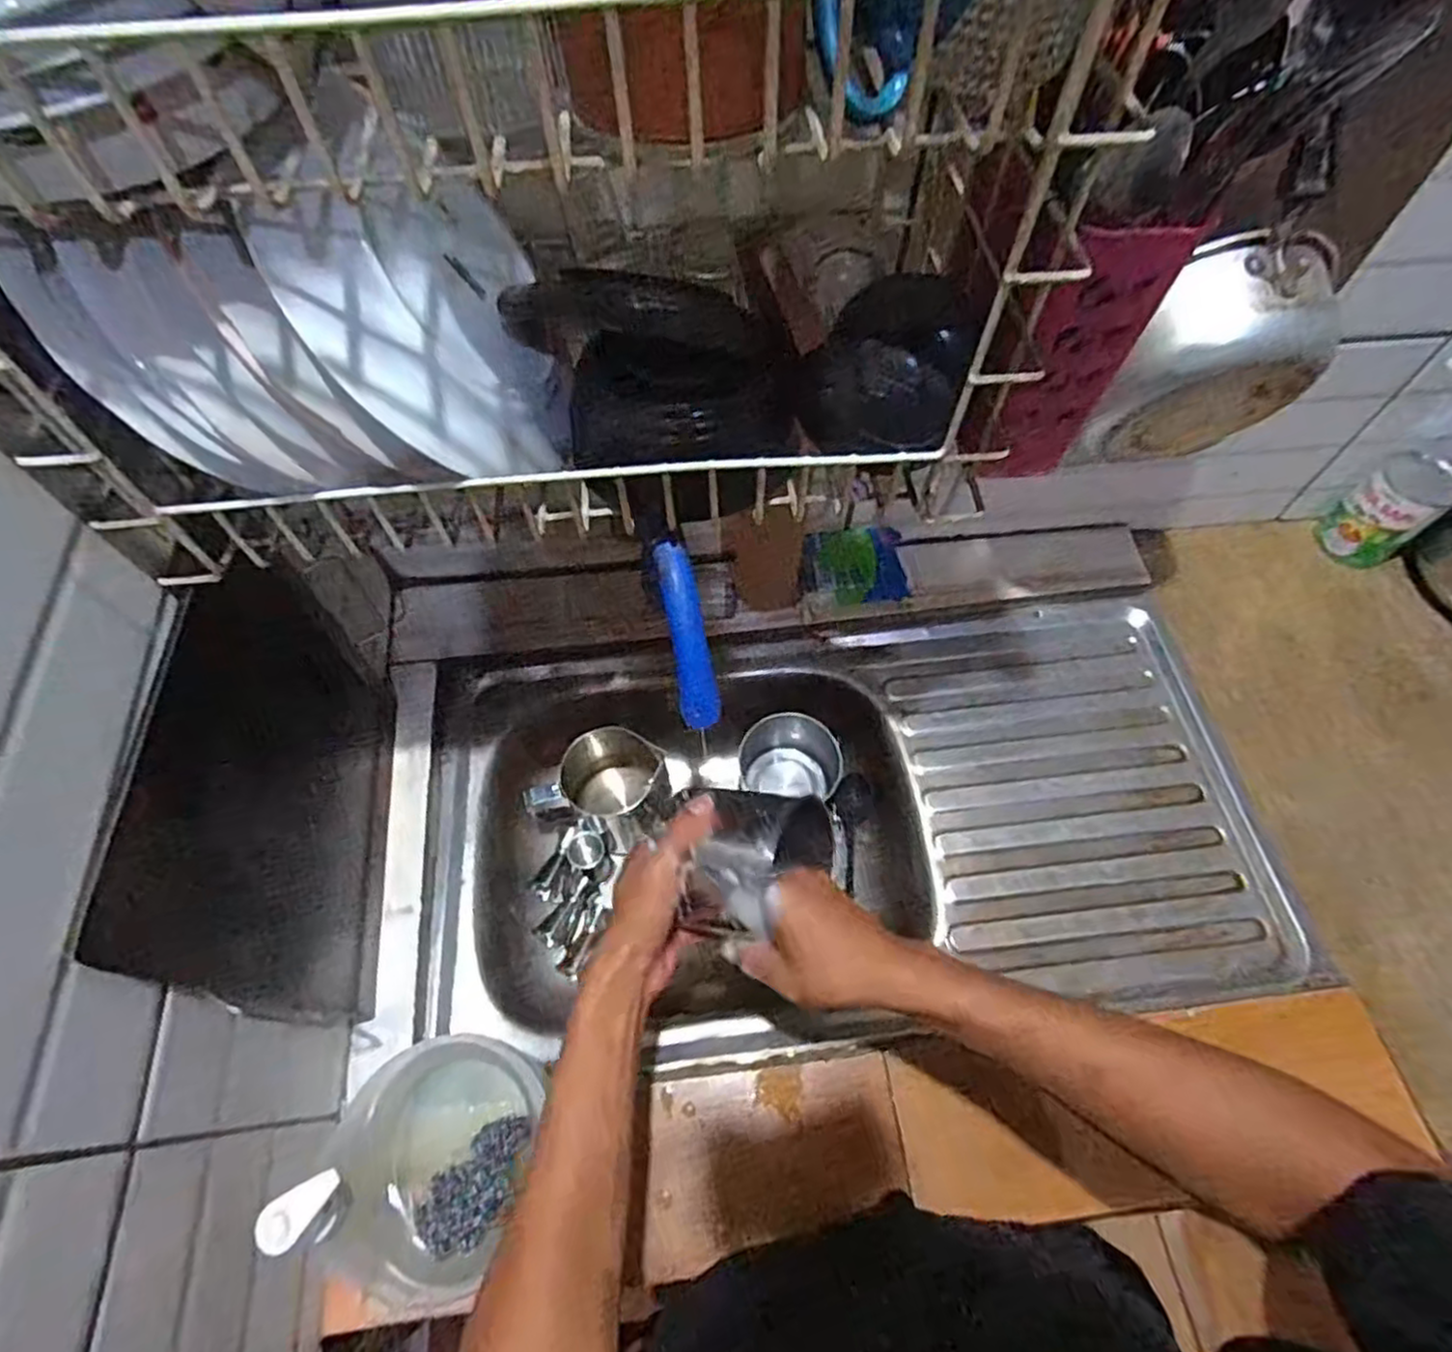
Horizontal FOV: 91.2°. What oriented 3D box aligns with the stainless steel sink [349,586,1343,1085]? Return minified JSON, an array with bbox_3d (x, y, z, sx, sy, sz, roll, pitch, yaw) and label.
[{"bbox_3d":[0.093,0.146,0.702,0.789,0.159,0.386,-6,62,-3],"label":"stainless steel sink"}]

